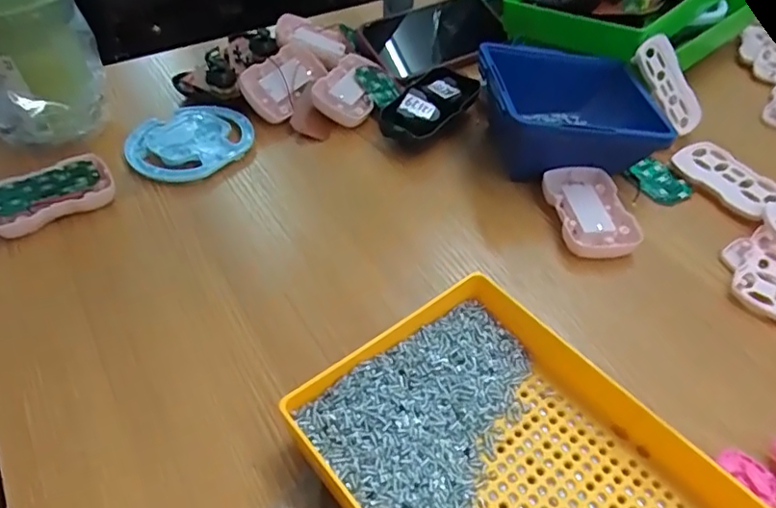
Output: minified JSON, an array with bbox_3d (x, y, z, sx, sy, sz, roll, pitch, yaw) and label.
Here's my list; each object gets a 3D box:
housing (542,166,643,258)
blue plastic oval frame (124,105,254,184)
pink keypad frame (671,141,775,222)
[{"bbox_3d":[0.155,-0.034,0.437,0.054,0.015,0.089,-5,47,-5],"label":"housing"},{"bbox_3d":[-0.169,-0.097,0.488,0.083,0.027,0.099,26,51,21],"label":"blue plastic oval frame"},{"bbox_3d":[0.284,-0.063,0.467,0.053,0.009,0.086,-24,51,-22],"label":"pink keypad frame"}]

